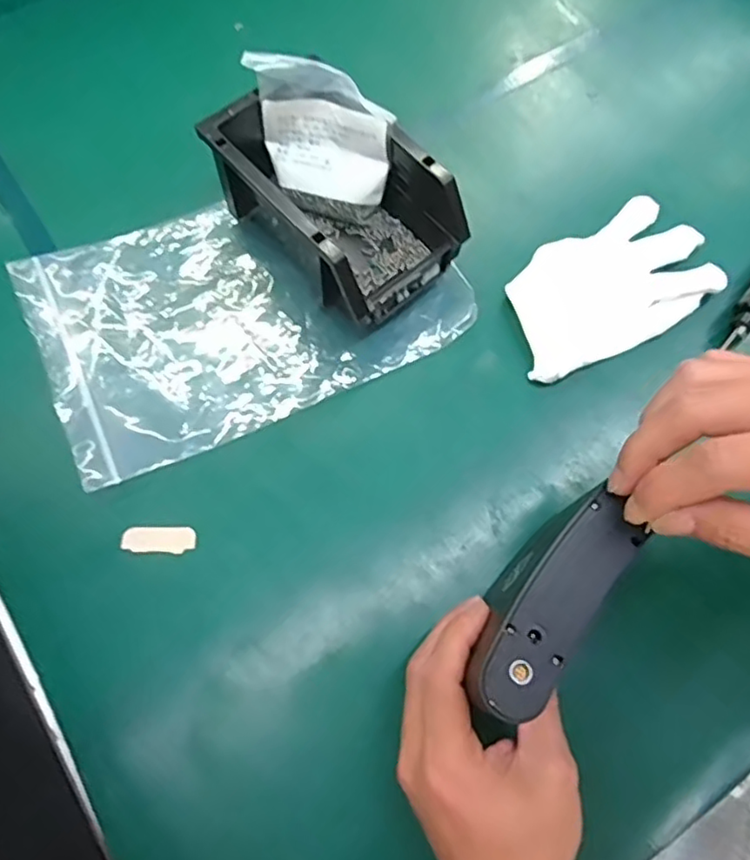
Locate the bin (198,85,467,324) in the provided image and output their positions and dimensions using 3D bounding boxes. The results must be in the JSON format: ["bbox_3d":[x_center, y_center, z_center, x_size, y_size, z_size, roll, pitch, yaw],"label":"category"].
[{"bbox_3d":[-0.029,-0.156,0.421,0.098,0.075,0.164,-40,75,-16],"label":"bin"}]

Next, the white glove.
[{"bbox_3d":[0.166,-0.102,0.439,0.154,0.017,0.091,-30,73,-13],"label":"white glove"}]

